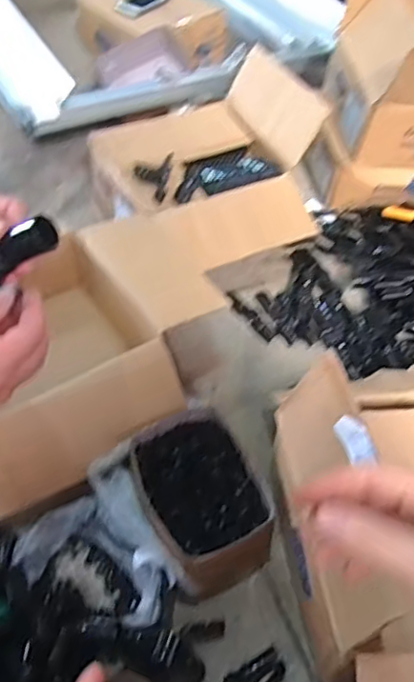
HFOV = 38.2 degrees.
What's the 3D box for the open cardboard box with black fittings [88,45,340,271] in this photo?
[{"bbox_3d":[0.040,-0.339,1.177,0.465,0.230,0.413,-16,54,-17],"label":"open cardboard box with black fittings"}]

